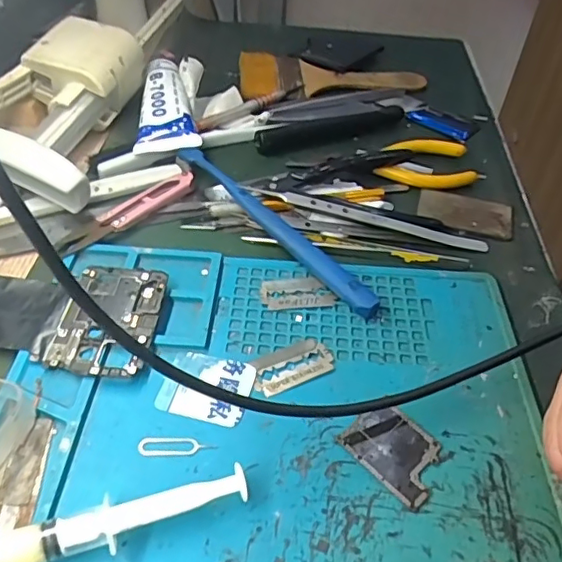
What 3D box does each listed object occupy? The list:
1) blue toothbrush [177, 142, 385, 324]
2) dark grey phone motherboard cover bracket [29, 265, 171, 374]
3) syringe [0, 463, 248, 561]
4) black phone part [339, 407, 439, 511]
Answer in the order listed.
[{"bbox_3d":[-0.008,-0.036,0.340,0.012,0.014,0.177,-28,54,-28],"label":"blue toothbrush"},{"bbox_3d":[-0.087,0.019,0.284,0.049,0.007,0.065,7,45,2],"label":"dark grey phone motherboard cover bracket"},{"bbox_3d":[-0.077,0.094,0.205,0.133,0.016,0.016,-13,48,-17],"label":"syringe"},{"bbox_3d":[0.051,0.073,0.244,0.032,0.004,0.042,-32,56,-31],"label":"black phone part"}]

